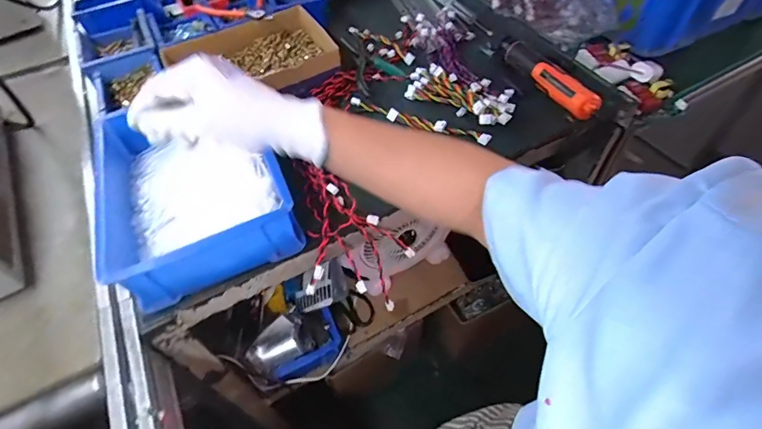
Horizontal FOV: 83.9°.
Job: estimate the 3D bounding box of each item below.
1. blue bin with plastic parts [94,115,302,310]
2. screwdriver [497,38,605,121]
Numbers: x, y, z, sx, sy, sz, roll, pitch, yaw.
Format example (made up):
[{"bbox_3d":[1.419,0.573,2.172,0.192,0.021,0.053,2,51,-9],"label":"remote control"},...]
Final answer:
[{"bbox_3d":[-0.231,-0.025,0.529,0.197,0.071,0.224,-22,52,-13],"label":"blue bin with plastic parts"},{"bbox_3d":[0.263,-0.221,0.668,0.044,0.039,0.189,-23,53,-14],"label":"screwdriver"}]

